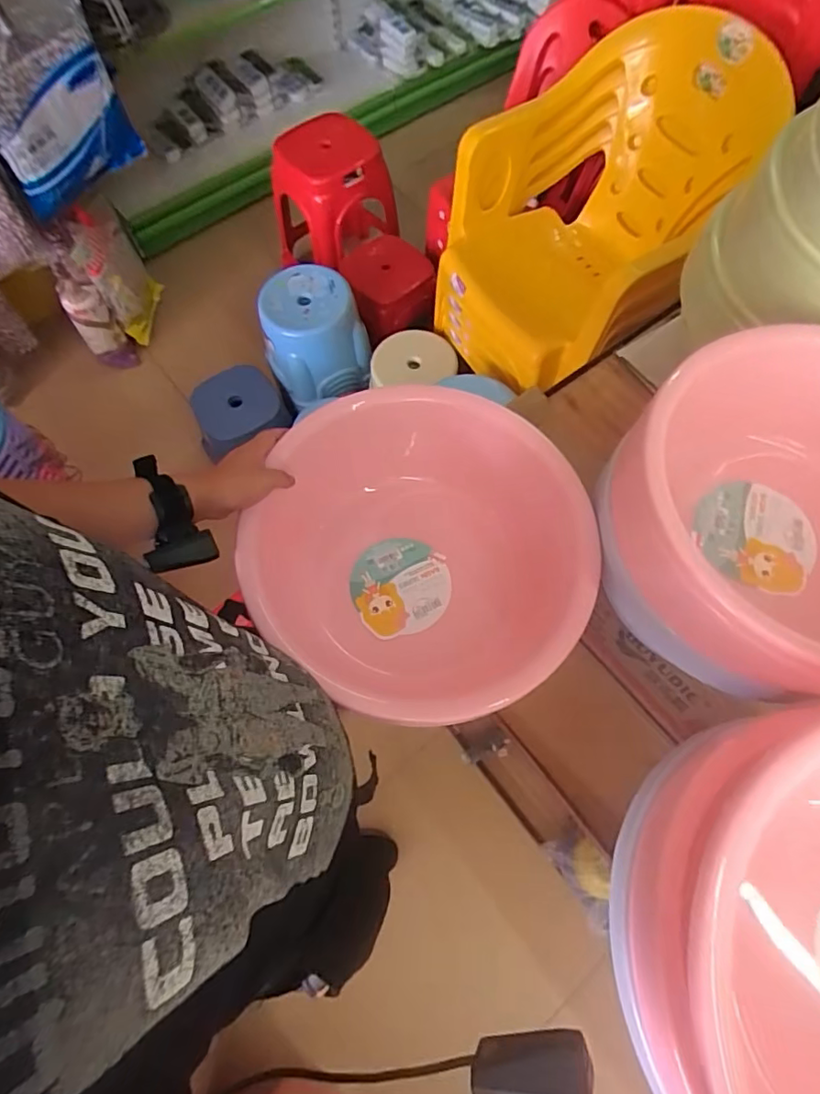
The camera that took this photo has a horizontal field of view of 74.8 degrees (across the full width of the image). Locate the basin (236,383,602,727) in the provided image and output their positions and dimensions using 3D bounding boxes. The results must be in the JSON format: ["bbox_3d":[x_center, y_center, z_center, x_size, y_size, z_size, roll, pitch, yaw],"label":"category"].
[{"bbox_3d":[0.011,0.007,0.700,0.408,0.162,0.420,0,68,1],"label":"basin"}]

